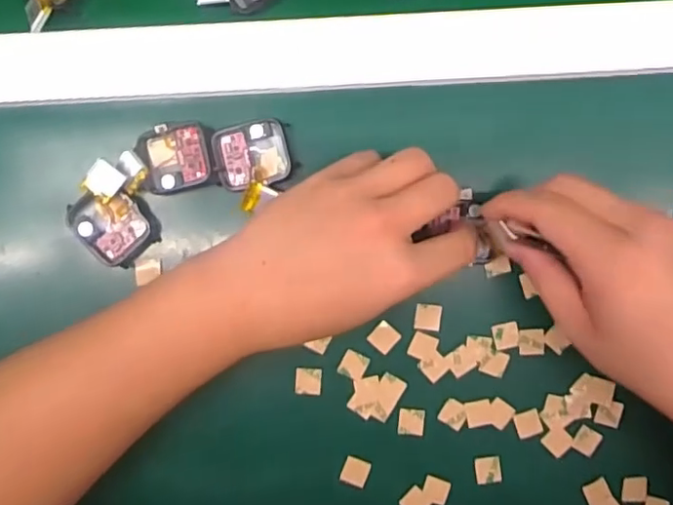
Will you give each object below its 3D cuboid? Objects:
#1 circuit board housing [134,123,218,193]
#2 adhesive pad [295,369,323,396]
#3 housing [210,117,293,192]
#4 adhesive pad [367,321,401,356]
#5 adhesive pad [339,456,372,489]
[{"bbox_3d":[-0.092,-0.054,0.336,0.044,0.006,0.038,-8,93,0],"label":"circuit board housing"},{"bbox_3d":[-0.017,0.078,0.354,0.016,0.004,0.016,4,93,-1],"label":"adhesive pad"},{"bbox_3d":[-0.048,-0.057,0.340,0.042,0.010,0.036,-12,93,0],"label":"housing"},{"bbox_3d":[0.029,0.052,0.354,0.017,0.004,0.016,43,92,-2],"label":"adhesive pad"},{"bbox_3d":[0.012,0.135,0.358,0.016,0.004,0.016,21,92,-1],"label":"adhesive pad"}]

